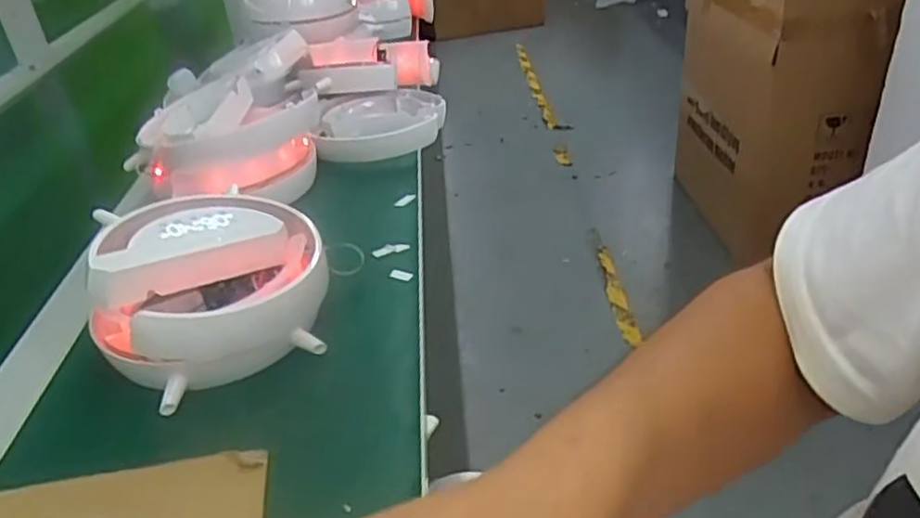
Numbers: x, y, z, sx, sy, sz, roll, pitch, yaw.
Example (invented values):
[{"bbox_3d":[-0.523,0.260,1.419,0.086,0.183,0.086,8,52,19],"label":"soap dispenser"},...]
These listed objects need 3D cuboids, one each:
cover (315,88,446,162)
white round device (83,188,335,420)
[{"bbox_3d":[-0.082,-0.145,0.751,0.130,0.027,0.131,-6,34,-3],"label":"cover"},{"bbox_3d":[-0.167,0.015,0.483,0.148,0.079,0.129,-20,37,-22],"label":"white round device"}]

